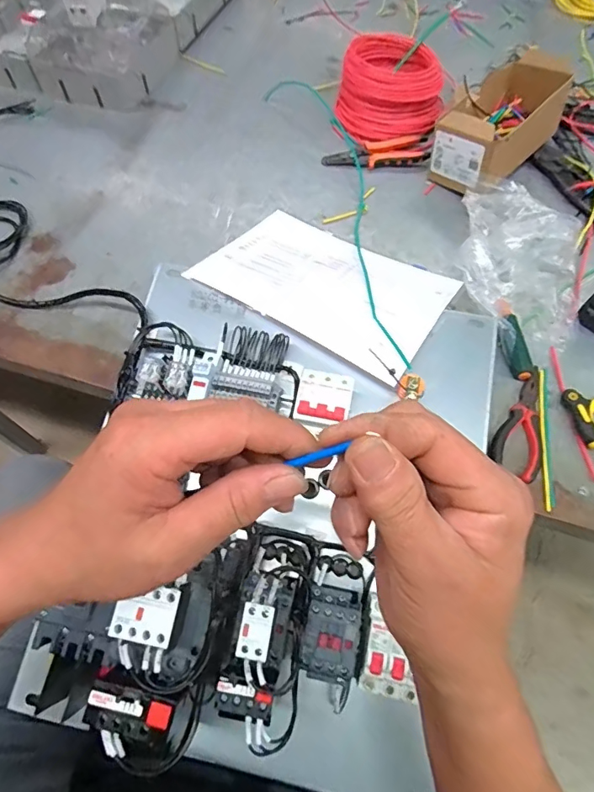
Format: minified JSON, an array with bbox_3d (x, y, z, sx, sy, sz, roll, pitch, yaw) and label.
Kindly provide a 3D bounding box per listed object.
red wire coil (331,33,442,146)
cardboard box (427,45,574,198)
[{"bbox_3d":[0.152,-0.538,0.811,0.164,0.067,0.204,-6,63,-4],"label":"red wire coil"},{"bbox_3d":[0.318,-0.428,0.738,0.128,0.103,0.266,36,68,16],"label":"cardboard box"}]

